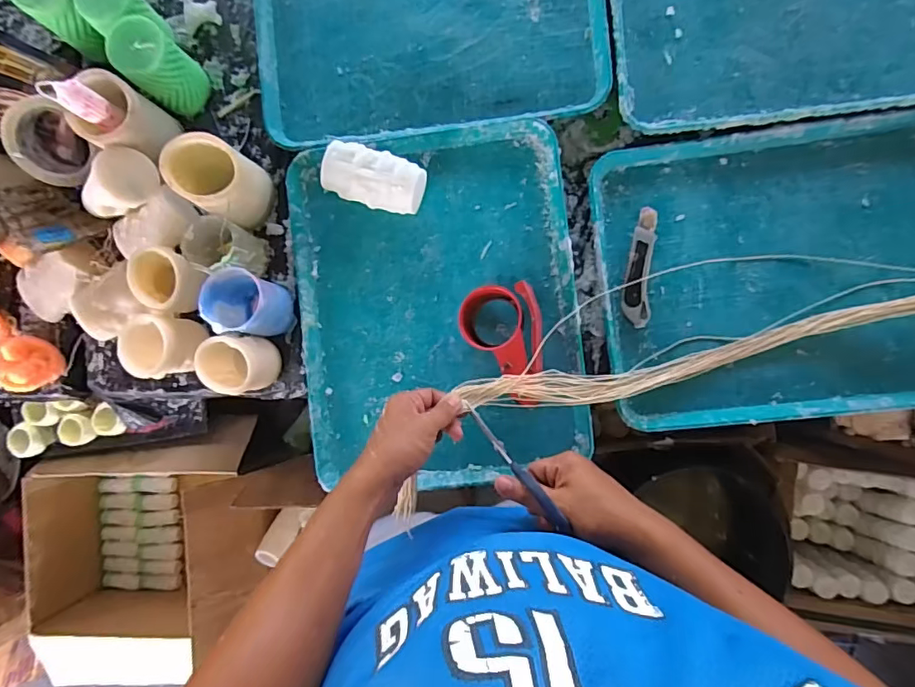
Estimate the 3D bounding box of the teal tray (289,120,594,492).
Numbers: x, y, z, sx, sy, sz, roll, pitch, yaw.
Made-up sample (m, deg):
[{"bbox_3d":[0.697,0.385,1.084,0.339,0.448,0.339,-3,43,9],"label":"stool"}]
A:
[{"bbox_3d":[-0.026,-0.043,0.645,0.345,0.022,0.433,-6,89,6],"label":"teal tray"}]

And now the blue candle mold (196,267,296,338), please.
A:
[{"bbox_3d":[-0.252,-0.049,0.631,0.075,0.098,0.072,4,90,6],"label":"blue candle mold"}]

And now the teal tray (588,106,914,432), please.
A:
[{"bbox_3d":[0.394,-0.084,0.608,0.430,0.029,0.340,-6,89,6],"label":"teal tray"}]

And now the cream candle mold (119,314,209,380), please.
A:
[{"bbox_3d":[-0.364,0.004,0.637,0.067,0.087,0.072,0,90,6],"label":"cream candle mold"}]

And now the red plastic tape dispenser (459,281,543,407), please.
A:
[{"bbox_3d":[0.054,0.001,0.620,0.094,0.067,0.142,-4,89,6],"label":"red plastic tape dispenser"}]

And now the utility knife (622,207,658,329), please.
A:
[{"bbox_3d":[0.225,-0.094,0.630,0.036,0.017,0.145,5,90,6],"label":"utility knife"}]

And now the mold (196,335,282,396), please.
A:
[{"bbox_3d":[-0.265,0.026,0.634,0.064,0.085,0.069,0,90,6],"label":"mold"}]

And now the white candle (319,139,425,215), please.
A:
[{"bbox_3d":[-0.104,-0.204,0.638,0.120,0.065,0.064,18,91,5],"label":"white candle"}]

